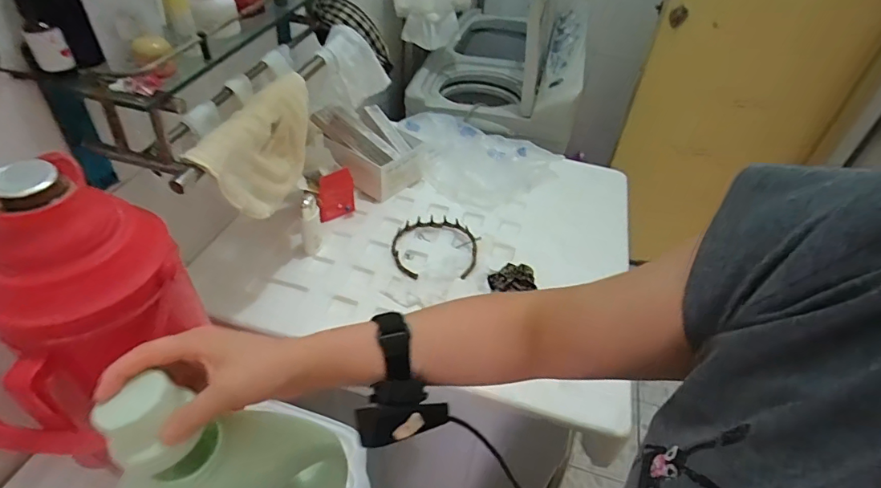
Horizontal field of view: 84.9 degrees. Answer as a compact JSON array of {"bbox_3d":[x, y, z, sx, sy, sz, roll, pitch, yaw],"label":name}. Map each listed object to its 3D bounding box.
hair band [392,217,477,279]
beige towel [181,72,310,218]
[{"bbox_3d":[-0.009,0.003,0.824,0.141,0.018,0.147,5,42,0],"label":"hair band"},{"bbox_3d":[-0.228,-0.120,0.631,0.034,0.137,0.220,15,43,11],"label":"beige towel"}]

